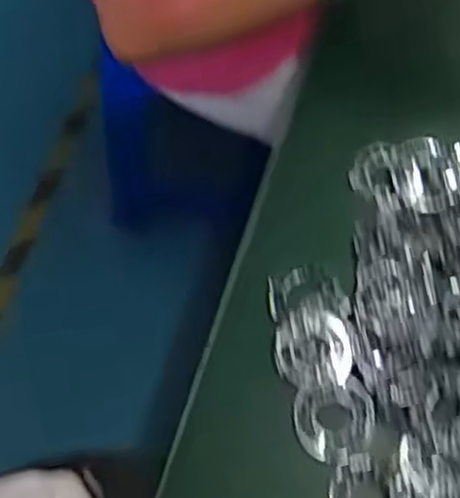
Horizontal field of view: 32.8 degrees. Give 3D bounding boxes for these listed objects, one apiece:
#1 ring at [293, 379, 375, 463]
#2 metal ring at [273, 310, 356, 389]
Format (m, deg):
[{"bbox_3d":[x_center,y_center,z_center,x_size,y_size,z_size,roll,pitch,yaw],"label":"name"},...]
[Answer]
[{"bbox_3d":[0.080,0.131,0.594,0.061,0.006,0.056,1,65,-2],"label":"ring"},{"bbox_3d":[0.065,0.077,0.613,0.059,0.009,0.059,1,65,-2],"label":"metal ring"}]

